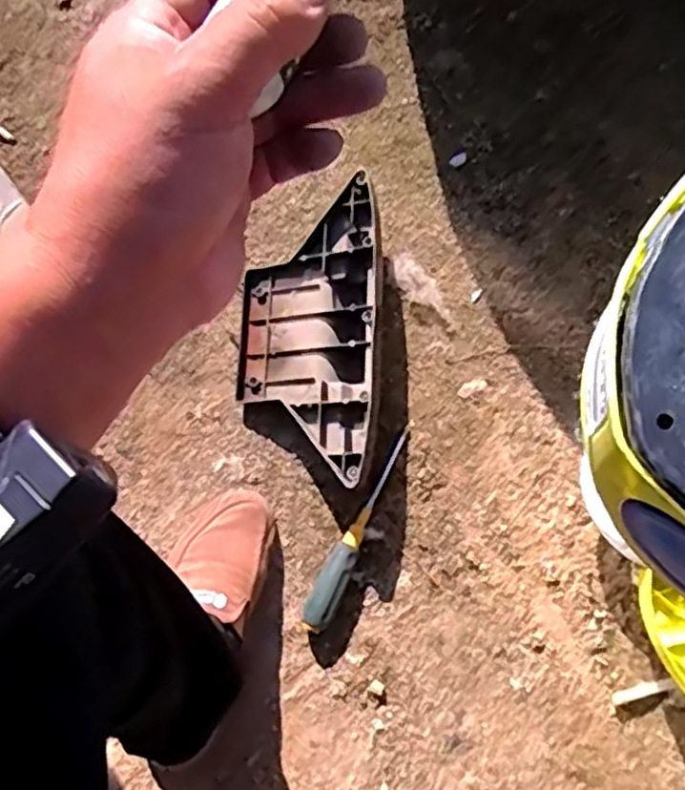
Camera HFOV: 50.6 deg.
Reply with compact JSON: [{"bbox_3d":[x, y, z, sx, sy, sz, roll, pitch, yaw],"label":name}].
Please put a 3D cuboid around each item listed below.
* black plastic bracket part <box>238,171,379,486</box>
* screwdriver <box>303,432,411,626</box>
[{"bbox_3d":[-0.035,-0.065,0.788,0.168,0.050,0.320,-4,76,22],"label":"black plastic bracket part"},{"bbox_3d":[0.013,0.137,0.749,0.030,0.028,0.219,23,76,8],"label":"screwdriver"}]

